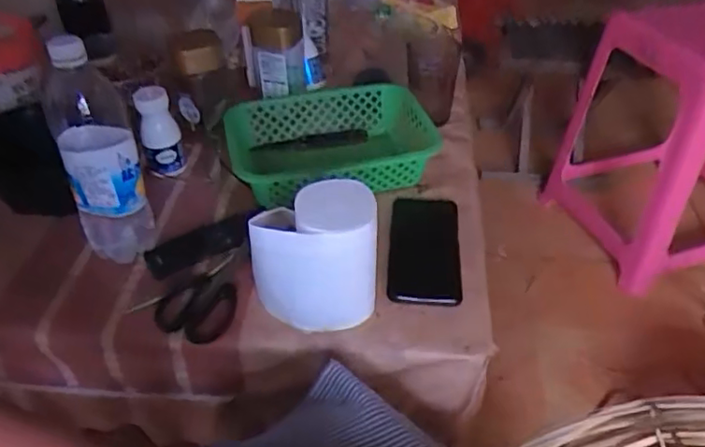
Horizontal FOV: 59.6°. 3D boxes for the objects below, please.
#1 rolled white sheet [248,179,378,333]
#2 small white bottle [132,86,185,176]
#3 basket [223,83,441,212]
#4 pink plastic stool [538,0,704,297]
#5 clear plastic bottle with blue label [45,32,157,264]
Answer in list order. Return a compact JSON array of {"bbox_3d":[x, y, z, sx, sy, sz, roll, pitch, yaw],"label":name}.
[{"bbox_3d":[-0.035,0.032,0.584,0.114,0.123,0.078,-2,41,1],"label":"rolled white sheet"},{"bbox_3d":[-0.243,-0.115,0.777,0.048,0.105,0.040,-15,42,-13],"label":"small white bottle"},{"bbox_3d":[-0.026,-0.098,0.798,0.257,0.066,0.181,-10,42,-8],"label":"basket"},{"bbox_3d":[0.658,-0.174,1.224,0.371,0.447,0.343,-14,42,-12],"label":"pink plastic stool"},{"bbox_3d":[-0.257,-0.064,0.625,0.073,0.246,0.058,-22,44,-20],"label":"clear plastic bottle with blue label"}]

